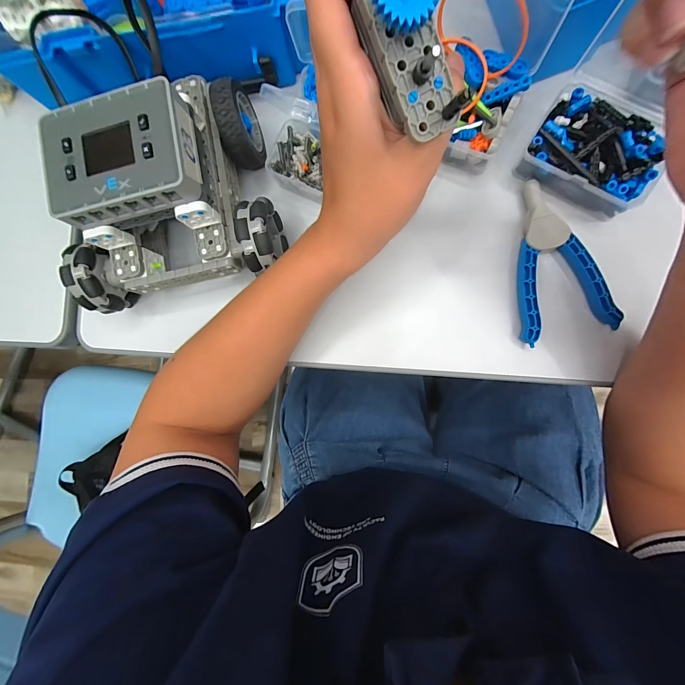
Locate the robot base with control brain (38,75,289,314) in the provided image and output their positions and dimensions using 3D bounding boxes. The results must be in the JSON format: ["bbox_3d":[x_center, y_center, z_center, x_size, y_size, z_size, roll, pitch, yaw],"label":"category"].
[{"bbox_3d":[-0.148,-0.118,0.249,0.169,0.100,0.148,-14,85,6],"label":"robot base with control brain"}]

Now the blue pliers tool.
[{"bbox_3d":[0.170,-0.067,0.253,0.068,0.018,0.127,-15,85,6],"label":"blue pliers tool"}]

